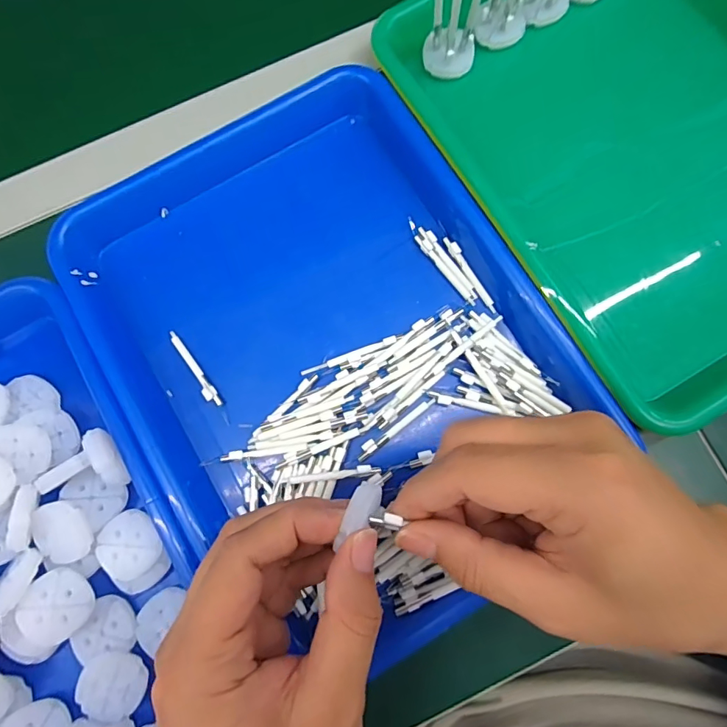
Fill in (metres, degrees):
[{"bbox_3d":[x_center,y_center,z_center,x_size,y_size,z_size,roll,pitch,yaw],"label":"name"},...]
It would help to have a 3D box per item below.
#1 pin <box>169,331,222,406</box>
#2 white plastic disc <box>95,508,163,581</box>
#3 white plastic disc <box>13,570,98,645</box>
[{"bbox_3d":[-0.109,0.003,0.302,0.008,0.006,0.058,-32,80,-5],"label":"pin"},{"bbox_3d":[-0.137,0.106,0.272,0.034,0.006,0.035,0,79,1],"label":"white plastic disc"},{"bbox_3d":[-0.171,0.135,0.259,0.034,0.010,0.035,12,61,-23],"label":"white plastic disc"}]

